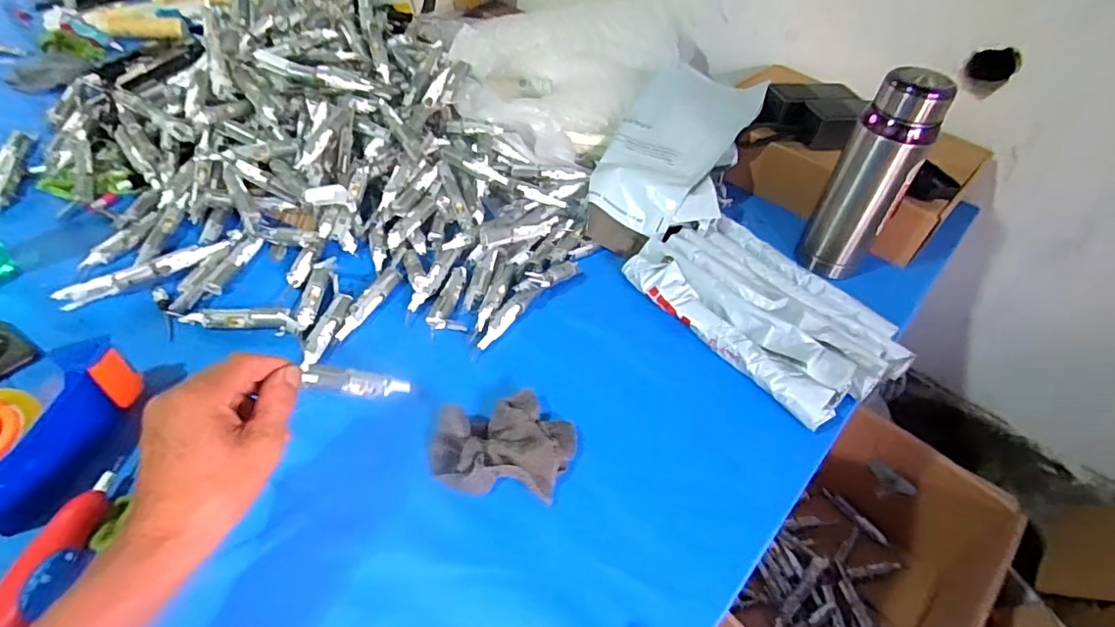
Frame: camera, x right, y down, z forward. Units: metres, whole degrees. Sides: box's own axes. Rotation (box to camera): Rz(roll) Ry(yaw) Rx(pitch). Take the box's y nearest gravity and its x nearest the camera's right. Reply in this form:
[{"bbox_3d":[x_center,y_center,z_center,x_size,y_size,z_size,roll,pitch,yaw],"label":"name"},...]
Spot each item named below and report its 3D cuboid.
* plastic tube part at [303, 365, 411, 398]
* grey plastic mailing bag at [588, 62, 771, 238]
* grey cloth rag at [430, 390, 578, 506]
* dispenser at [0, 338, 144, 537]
[{"bbox_3d":[-0.164,0.058,0.464,0.015,0.103,0.018,-50,58,13],"label":"plastic tube part"},{"bbox_3d":[0.165,-0.242,0.758,0.175,0.093,0.307,20,51,13],"label":"grey plastic mailing bag"},{"bbox_3d":[-0.046,0.109,0.479,0.117,0.038,0.105,20,46,13],"label":"grey cloth rag"},{"bbox_3d":[-0.429,0.094,0.438,0.098,0.069,0.160,14,46,7],"label":"dispenser"}]

